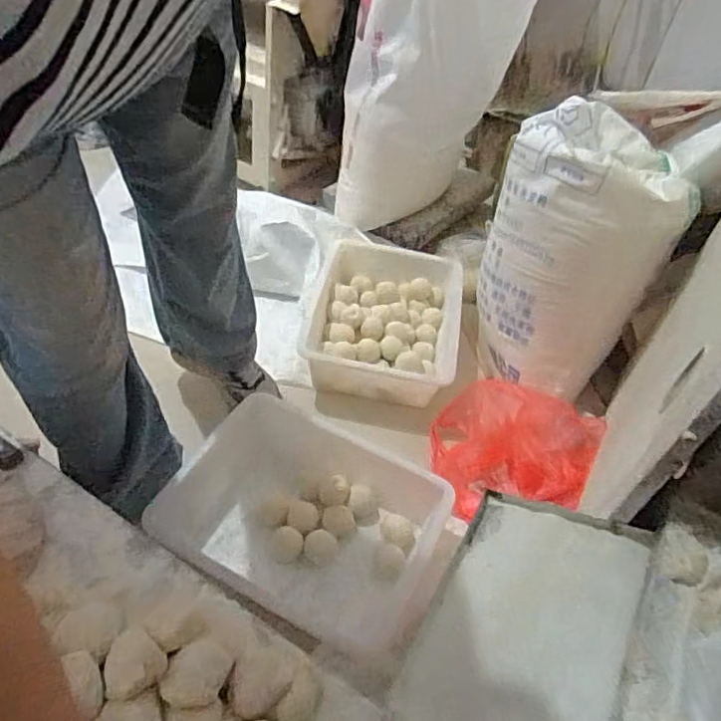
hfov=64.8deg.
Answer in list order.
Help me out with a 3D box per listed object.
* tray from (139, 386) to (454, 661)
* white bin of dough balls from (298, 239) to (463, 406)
[{"bbox_3d":[-0.100,0.261,1.005,0.463,0.113,0.333,24,49,15],"label":"tray"},{"bbox_3d":[0.061,-0.118,1.315,0.323,0.100,0.442,11,46,4],"label":"white bin of dough balls"}]

